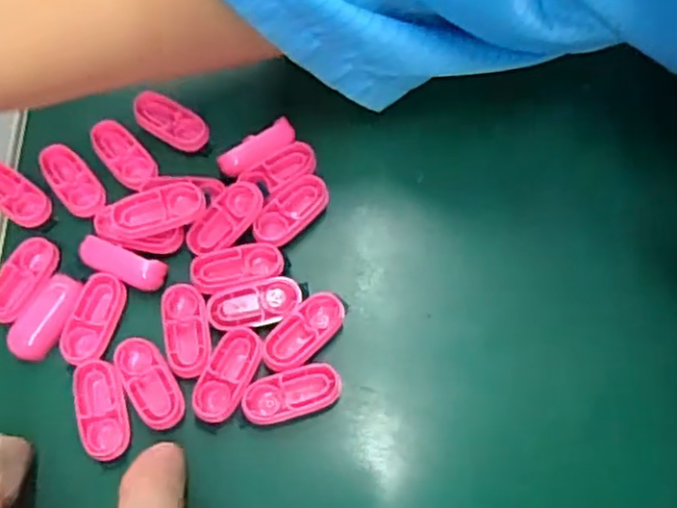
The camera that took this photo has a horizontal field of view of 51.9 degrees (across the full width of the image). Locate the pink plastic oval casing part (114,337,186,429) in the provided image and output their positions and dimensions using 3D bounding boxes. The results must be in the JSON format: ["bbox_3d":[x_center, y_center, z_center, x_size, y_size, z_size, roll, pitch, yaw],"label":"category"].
[{"bbox_3d":[-0.066,0.044,0.243,0.015,0.004,0.035,-35,68,-13],"label":"pink plastic oval casing part"}]

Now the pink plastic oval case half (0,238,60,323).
[{"bbox_3d":[-0.117,0.010,0.260,0.016,0.007,0.034,25,68,13],"label":"pink plastic oval case half"}]

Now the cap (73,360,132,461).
[{"bbox_3d":[-0.081,0.052,0.237,0.016,0.004,0.035,-20,66,-7],"label":"cap"}]

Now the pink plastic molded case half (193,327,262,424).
[{"bbox_3d":[-0.039,0.041,0.243,0.015,0.004,0.034,21,67,11],"label":"pink plastic molded case half"}]

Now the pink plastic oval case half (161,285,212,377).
[{"bbox_3d":[-0.055,0.027,0.251,0.016,0.004,0.034,-10,65,-3],"label":"pink plastic oval case half"}]

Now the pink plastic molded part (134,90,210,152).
[{"bbox_3d":[-0.070,-0.055,0.290,0.035,0.006,0.016,27,69,14],"label":"pink plastic molded part"}]

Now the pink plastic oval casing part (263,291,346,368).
[{"bbox_3d":[-0.012,0.028,0.252,0.016,0.009,0.034,37,71,17],"label":"pink plastic oval casing part"}]

